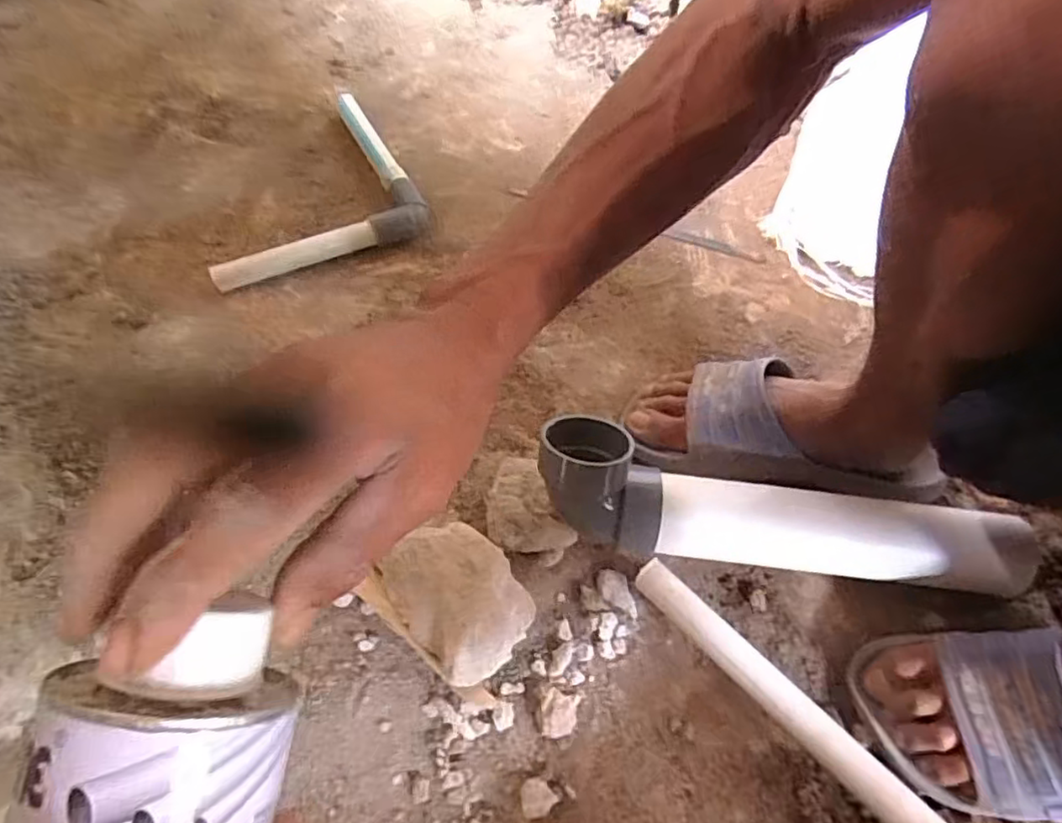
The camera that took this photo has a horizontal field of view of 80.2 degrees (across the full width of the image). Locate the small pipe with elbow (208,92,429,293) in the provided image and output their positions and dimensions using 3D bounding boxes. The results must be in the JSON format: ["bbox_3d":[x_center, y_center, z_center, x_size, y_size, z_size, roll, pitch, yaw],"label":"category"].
[{"bbox_3d":[-0.258,-0.257,0.708,0.227,0.038,0.240,-20,62,-15],"label":"small pipe with elbow"}]

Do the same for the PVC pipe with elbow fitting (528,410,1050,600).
[{"bbox_3d":[0.182,0.073,0.448,0.353,0.079,0.077,12,59,4],"label":"PVC pipe with elbow fitting"}]

